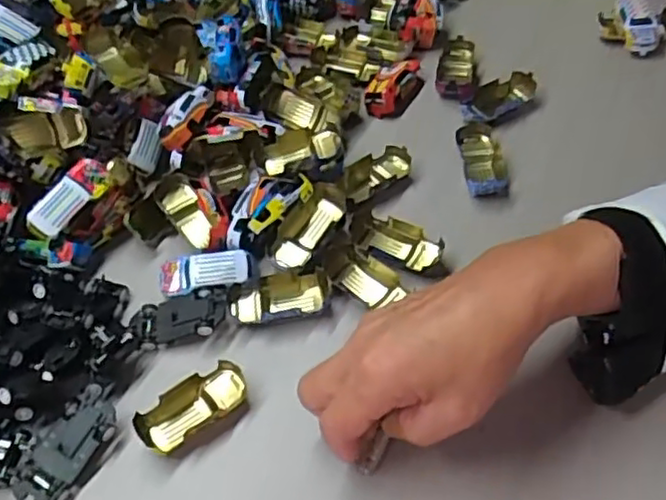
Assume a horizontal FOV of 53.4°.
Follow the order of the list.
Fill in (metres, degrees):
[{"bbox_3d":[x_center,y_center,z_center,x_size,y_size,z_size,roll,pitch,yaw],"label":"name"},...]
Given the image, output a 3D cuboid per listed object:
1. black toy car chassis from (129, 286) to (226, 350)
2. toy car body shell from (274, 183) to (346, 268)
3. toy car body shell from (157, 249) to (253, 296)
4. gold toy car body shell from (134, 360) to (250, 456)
[{"bbox_3d":[-0.097,0.042,0.415,0.061,0.017,0.033,-7,50,-1],"label":"black toy car chassis"},{"bbox_3d":[-0.015,-0.014,0.452,0.030,0.022,0.063,30,79,26],"label":"toy car body shell"},{"bbox_3d":[-0.083,0.014,0.429,0.059,0.015,0.025,-8,50,-2],"label":"toy car body shell"},{"bbox_3d":[-0.080,0.090,0.380,0.063,0.016,0.031,-30,54,-19],"label":"gold toy car body shell"}]

